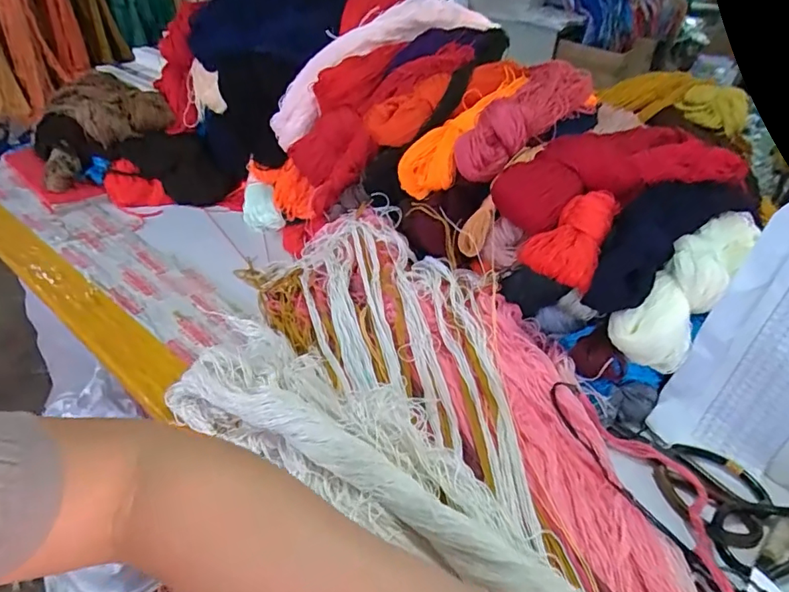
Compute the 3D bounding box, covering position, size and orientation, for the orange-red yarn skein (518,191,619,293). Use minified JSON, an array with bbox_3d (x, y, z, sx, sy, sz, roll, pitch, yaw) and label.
[{"bbox_3d":[0.197,-0.071,0.576,0.079,0.040,0.121,19,74,22],"label":"orange-red yarn skein"}]

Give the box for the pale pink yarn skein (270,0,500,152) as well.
[{"bbox_3d":[-0.012,-0.409,0.854,0.461,0.117,0.094,-37,49,-13],"label":"pale pink yarn skein"}]

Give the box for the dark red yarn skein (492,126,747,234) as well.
[{"bbox_3d":[0.287,-0.152,0.631,0.337,0.082,0.092,-12,39,-19],"label":"dark red yarn skein"}]

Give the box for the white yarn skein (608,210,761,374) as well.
[{"bbox_3d":[0.345,-0.026,0.573,0.266,0.084,0.069,-42,53,-19],"label":"white yarn skein"}]

